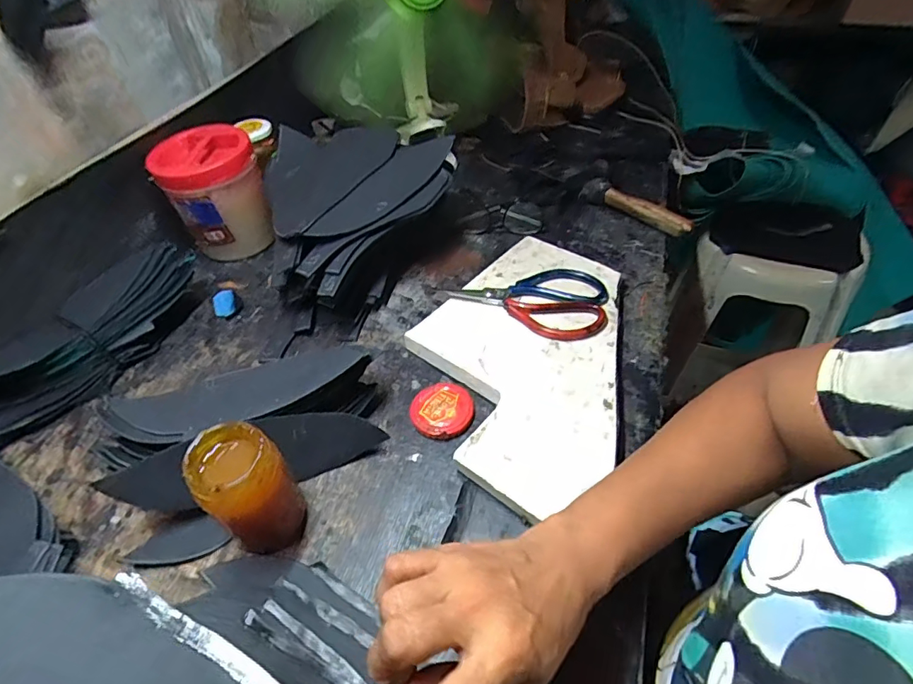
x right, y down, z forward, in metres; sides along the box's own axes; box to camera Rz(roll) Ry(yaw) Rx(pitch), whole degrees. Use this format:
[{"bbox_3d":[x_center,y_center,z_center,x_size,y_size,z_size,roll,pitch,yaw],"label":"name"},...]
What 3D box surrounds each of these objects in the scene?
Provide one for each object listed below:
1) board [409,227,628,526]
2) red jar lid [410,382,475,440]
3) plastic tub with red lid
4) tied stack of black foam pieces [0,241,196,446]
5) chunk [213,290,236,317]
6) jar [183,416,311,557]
[{"bbox_3d":[0.057,0.009,0.506,0.199,0.029,0.330,7,50,13],"label":"board"},{"bbox_3d":[-0.014,0.065,0.473,0.058,0.011,0.057,-3,49,4],"label":"red jar lid"},{"bbox_3d":[-0.305,-0.187,0.645,0.110,0.141,0.104,-3,49,4],"label":"plastic tub with red lid"},{"bbox_3d":[-0.387,-0.005,0.533,0.083,0.076,0.247,15,52,19],"label":"tied stack of black foam pieces"},{"bbox_3d":[-0.276,-0.045,0.593,0.028,0.028,0.021,-33,53,-20],"label":"chunk"},{"bbox_3d":[-0.151,0.113,0.375,0.056,0.111,0.054,-3,49,4],"label":"jar"}]

